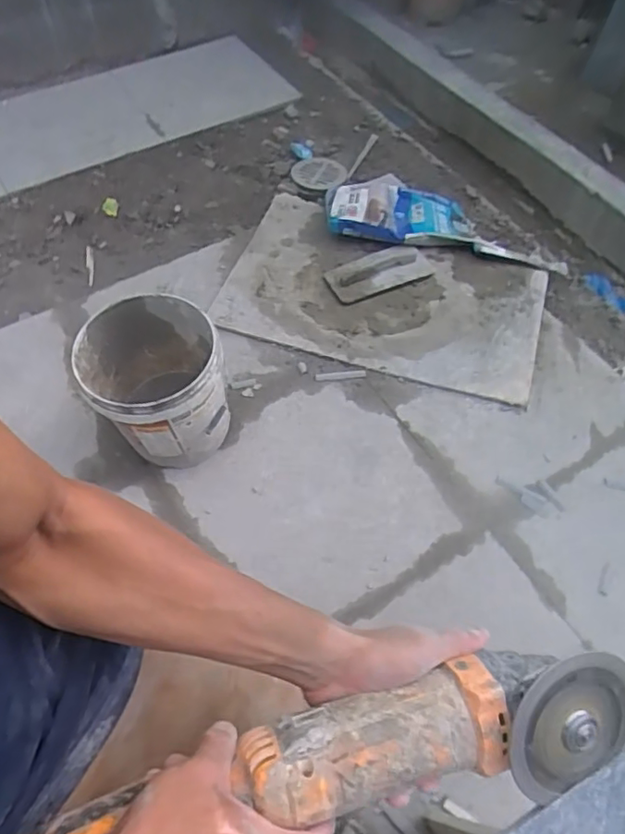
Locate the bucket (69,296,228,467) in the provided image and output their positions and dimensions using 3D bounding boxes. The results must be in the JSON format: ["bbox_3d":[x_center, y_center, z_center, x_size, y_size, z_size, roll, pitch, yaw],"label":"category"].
[{"bbox_3d":[-0.356,-0.069,1.342,0.294,0.327,0.320,0,57,0],"label":"bucket"}]

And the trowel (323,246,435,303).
[{"bbox_3d":[0.196,-0.429,1.685,0.299,0.057,0.136,-18,59,-12],"label":"trowel"}]

